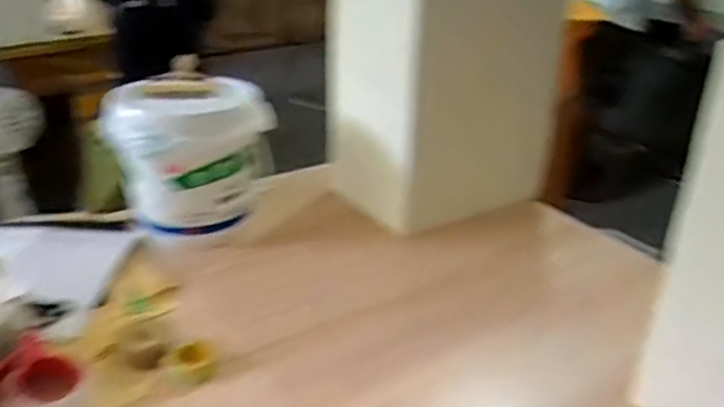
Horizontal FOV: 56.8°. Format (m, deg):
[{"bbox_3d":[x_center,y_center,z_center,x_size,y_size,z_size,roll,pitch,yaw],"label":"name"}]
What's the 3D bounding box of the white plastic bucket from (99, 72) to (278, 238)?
[{"bbox_3d":[-0.322,-0.085,1.243,0.234,0.258,0.237,2,26,-1],"label":"white plastic bucket"}]

